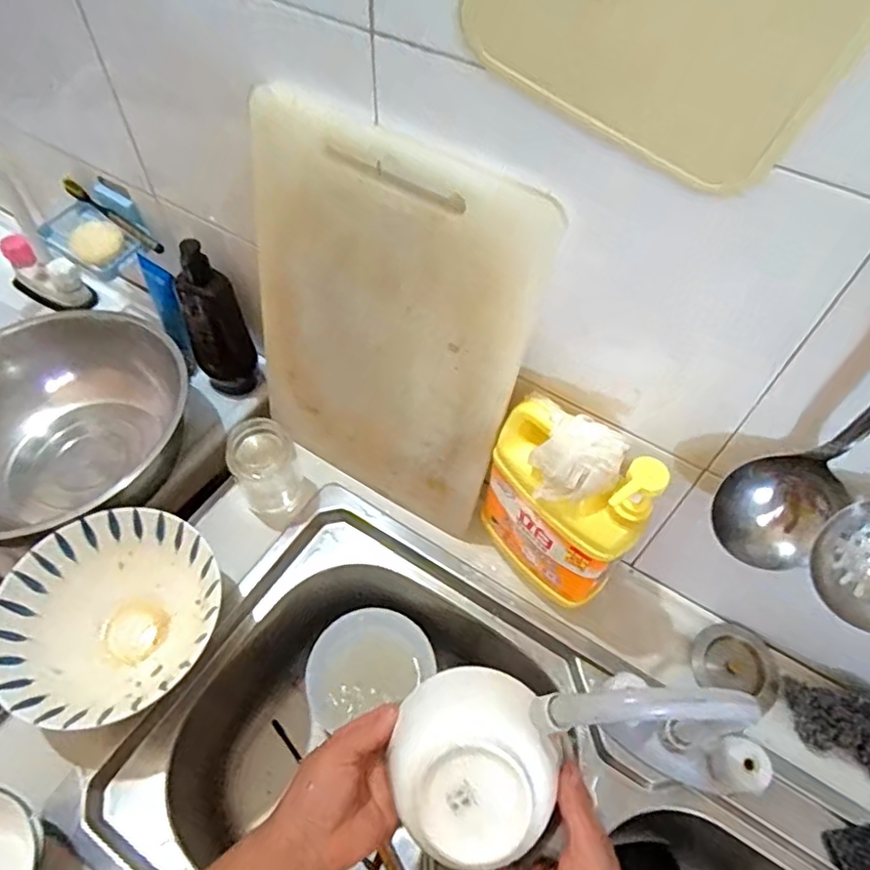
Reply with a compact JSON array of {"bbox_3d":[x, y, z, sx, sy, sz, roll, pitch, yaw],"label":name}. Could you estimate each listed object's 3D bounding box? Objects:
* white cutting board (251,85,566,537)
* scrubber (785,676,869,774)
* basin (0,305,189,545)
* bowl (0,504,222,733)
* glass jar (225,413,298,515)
[{"bbox_3d":[-0.052,-0.086,0.571,0.271,0.384,0.023,30,50,15],"label":"white cutting board"},{"bbox_3d":[0.403,0.278,0.561,0.141,0.040,0.072,25,58,12],"label":"scrubber"},{"bbox_3d":[-0.438,-0.002,0.720,0.302,0.132,0.278,2,56,-3],"label":"basin"},{"bbox_3d":[-0.302,0.180,0.582,0.190,0.090,0.190,2,56,-3],"label":"bowl"},{"bbox_3d":[-0.187,0.037,0.669,0.066,0.107,0.060,2,56,-3],"label":"glass jar"}]

